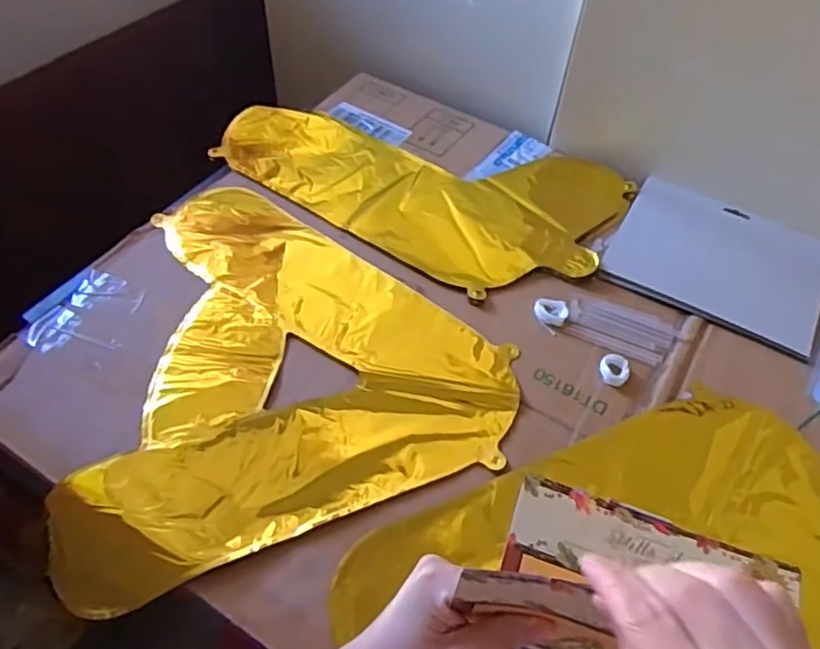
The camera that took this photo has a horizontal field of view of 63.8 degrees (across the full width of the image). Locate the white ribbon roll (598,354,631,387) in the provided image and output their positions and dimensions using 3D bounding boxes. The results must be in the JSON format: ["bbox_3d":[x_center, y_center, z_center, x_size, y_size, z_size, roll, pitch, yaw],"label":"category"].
[{"bbox_3d":[0.171,0.036,0.550,0.025,0.008,0.031,27,56,17],"label":"white ribbon roll"}]

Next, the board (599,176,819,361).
[{"bbox_3d":[0.302,-0.064,0.641,0.191,0.006,0.161,25,56,15],"label":"board"}]

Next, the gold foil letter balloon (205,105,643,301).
[{"bbox_3d":[0.016,-0.164,0.701,0.396,0.017,0.238,31,57,19],"label":"gold foil letter balloon"}]

